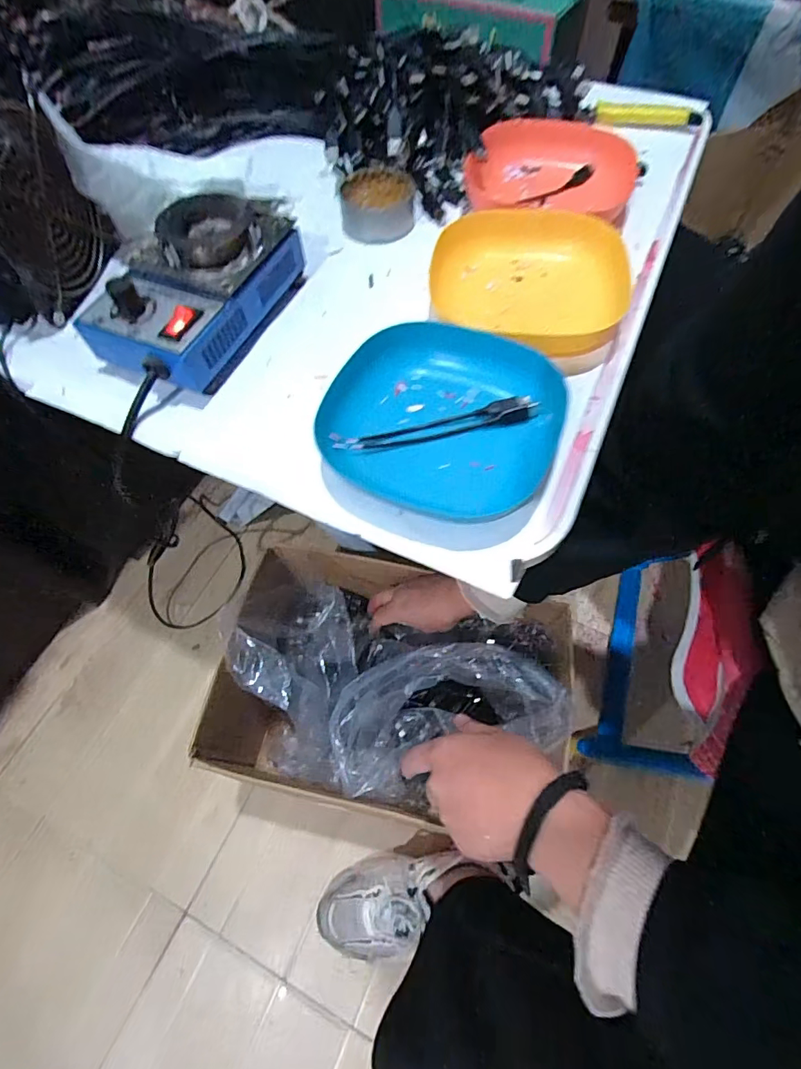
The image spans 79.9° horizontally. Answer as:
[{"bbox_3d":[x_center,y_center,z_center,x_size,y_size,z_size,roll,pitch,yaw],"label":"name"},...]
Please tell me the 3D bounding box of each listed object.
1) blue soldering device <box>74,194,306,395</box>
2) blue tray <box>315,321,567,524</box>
[{"bbox_3d":[-0.145,-0.181,0.348,0.089,0.053,0.156,23,66,11],"label":"blue soldering device"},{"bbox_3d":[0.026,-0.072,0.304,0.139,0.028,0.132,24,66,12],"label":"blue tray"}]

